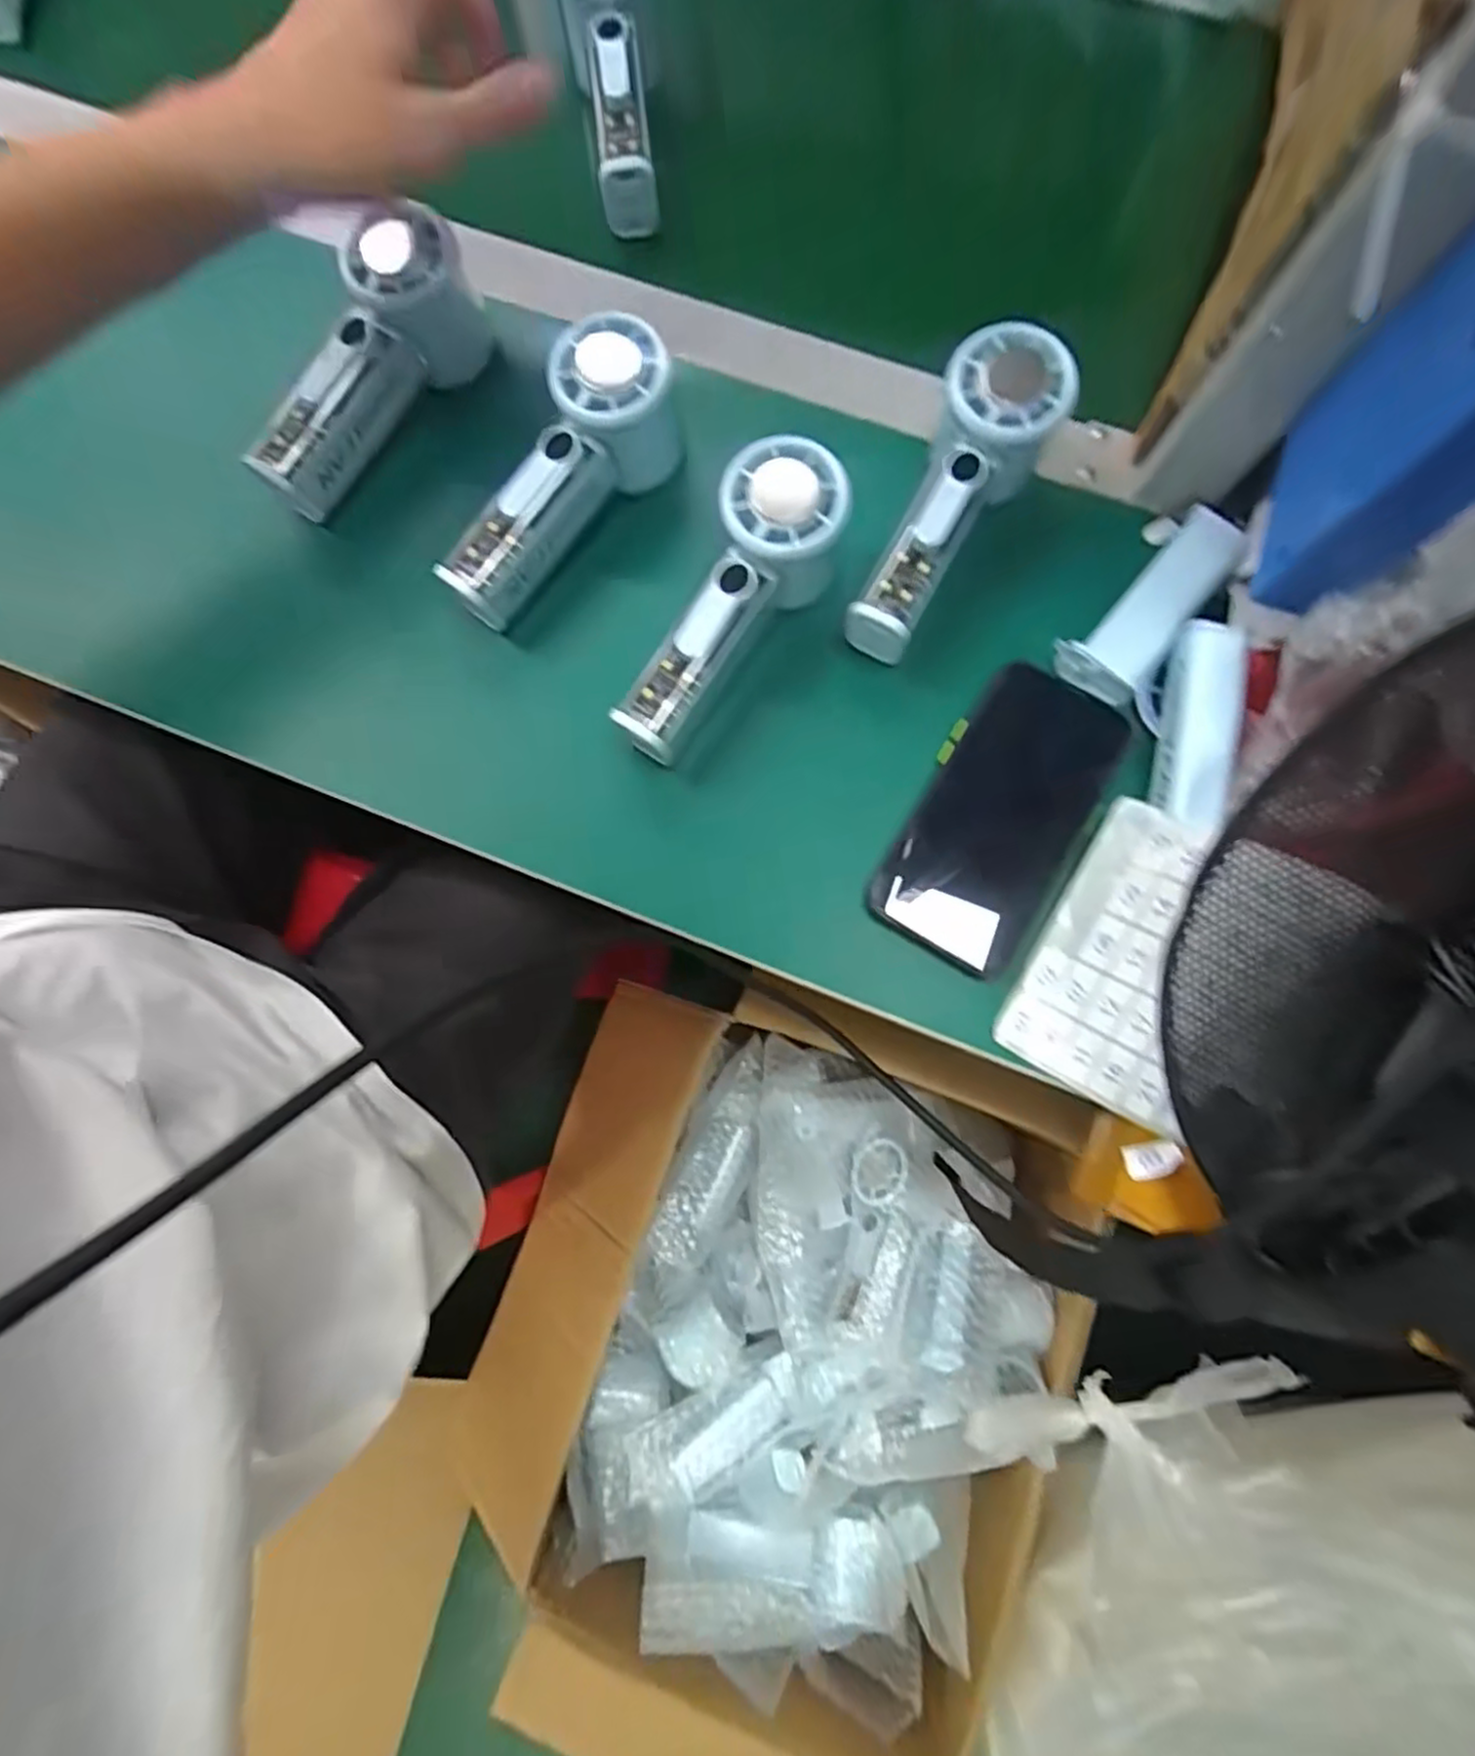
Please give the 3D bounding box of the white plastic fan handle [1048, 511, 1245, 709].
[{"bbox_3d":[0.203,-0.135,0.356,0.039,0.024,0.103,40,82,8],"label":"white plastic fan handle"}]

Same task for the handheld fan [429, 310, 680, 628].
[{"bbox_3d":[-0.088,-0.197,0.366,0.065,0.058,0.154,39,95,8],"label":"handheld fan"}]

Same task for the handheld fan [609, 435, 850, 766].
[{"bbox_3d":[-0.002,-0.123,0.345,0.061,0.068,0.148,30,81,6],"label":"handheld fan"}]

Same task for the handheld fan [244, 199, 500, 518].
[{"bbox_3d":[-0.188,-0.257,0.375,0.040,0.063,0.149,39,95,8],"label":"handheld fan"}]

